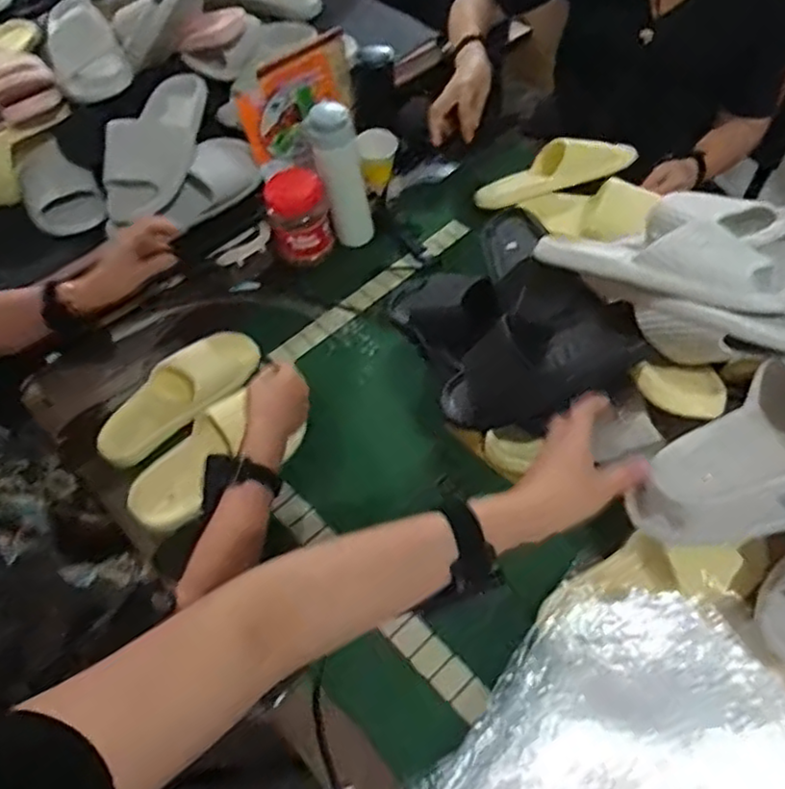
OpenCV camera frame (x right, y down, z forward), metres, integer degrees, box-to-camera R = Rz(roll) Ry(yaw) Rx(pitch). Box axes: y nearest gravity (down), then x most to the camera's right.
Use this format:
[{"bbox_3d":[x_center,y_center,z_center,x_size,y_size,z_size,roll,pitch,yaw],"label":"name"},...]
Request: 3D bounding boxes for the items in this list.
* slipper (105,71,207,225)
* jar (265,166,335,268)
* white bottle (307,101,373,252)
[{"bbox_3d":[-0.360,-0.390,1.024,0.106,0.077,0.265,16,74,14],"label":"slipper"},{"bbox_3d":[-0.151,-0.280,1.083,0.094,0.134,0.090,-18,57,-8],"label":"jar"},{"bbox_3d":[-0.079,-0.334,1.050,0.077,0.219,0.069,-10,56,-3],"label":"white bottle"}]

